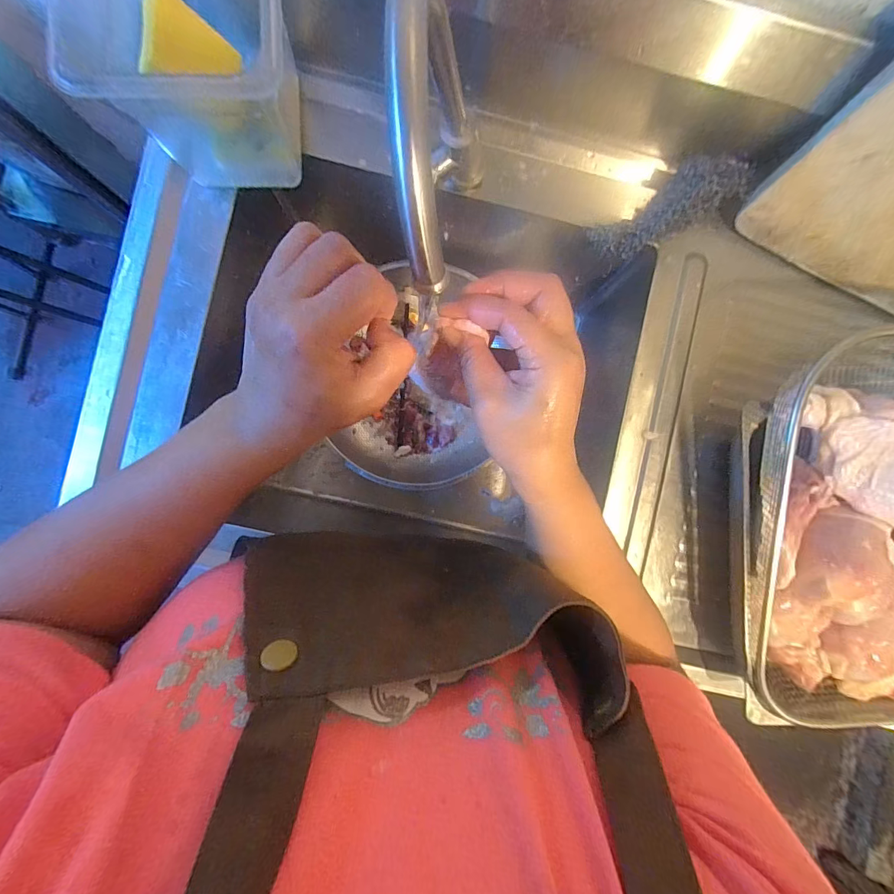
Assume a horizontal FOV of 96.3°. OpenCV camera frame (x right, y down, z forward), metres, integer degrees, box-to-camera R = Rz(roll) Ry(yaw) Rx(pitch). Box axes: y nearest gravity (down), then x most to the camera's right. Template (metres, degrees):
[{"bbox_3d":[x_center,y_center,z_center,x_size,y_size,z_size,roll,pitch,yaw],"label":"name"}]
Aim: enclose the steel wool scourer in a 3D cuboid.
[{"bbox_3d":[0.237,-0.253,0.423,0.168,0.054,0.051,-26,92,13],"label":"steel wool scourer"}]

